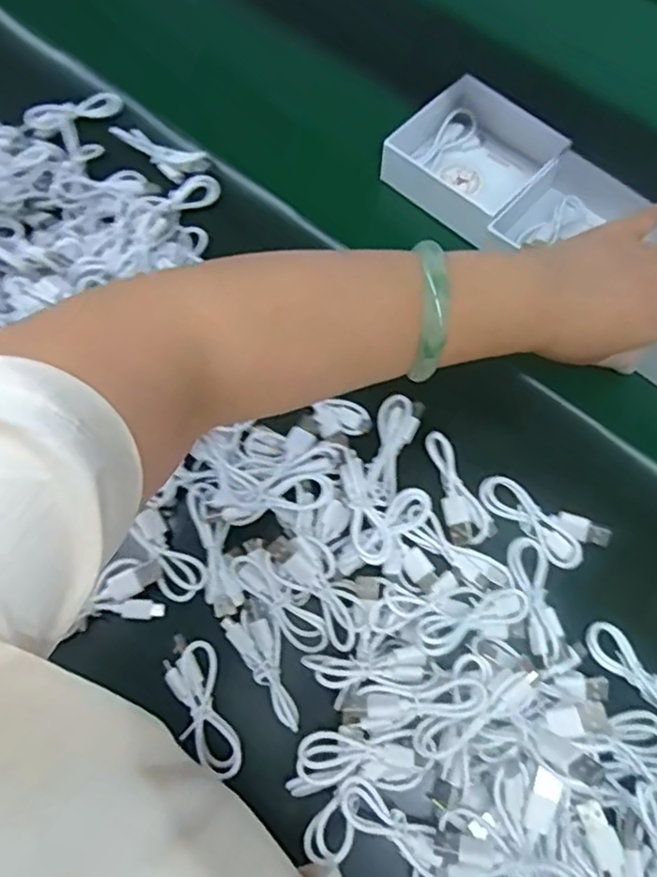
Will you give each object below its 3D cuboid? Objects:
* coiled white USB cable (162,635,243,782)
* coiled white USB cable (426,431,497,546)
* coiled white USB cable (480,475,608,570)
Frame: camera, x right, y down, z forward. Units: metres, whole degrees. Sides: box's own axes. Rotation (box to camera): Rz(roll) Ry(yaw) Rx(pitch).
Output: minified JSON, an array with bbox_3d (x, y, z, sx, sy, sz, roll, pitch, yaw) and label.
[{"bbox_3d":[-0.069,0.144,0.343,0.028,0.010,0.075,-19,71,-7],"label":"coiled white USB cable"},{"bbox_3d":[0.074,0.031,0.385,0.027,0.010,0.069,-25,72,-9],"label":"coiled white USB cable"},{"bbox_3d":[0.126,0.049,0.382,0.076,0.012,0.030,32,73,10],"label":"coiled white USB cable"}]

